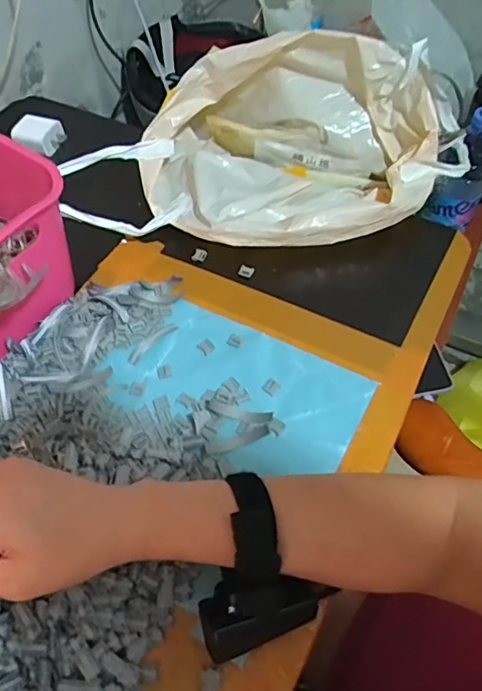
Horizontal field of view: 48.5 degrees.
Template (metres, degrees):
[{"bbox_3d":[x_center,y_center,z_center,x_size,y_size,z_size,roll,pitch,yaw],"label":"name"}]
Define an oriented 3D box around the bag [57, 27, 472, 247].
[{"bbox_3d":[0.046,-0.213,0.564,0.372,0.120,0.236,8,58,5],"label":"bag"}]

